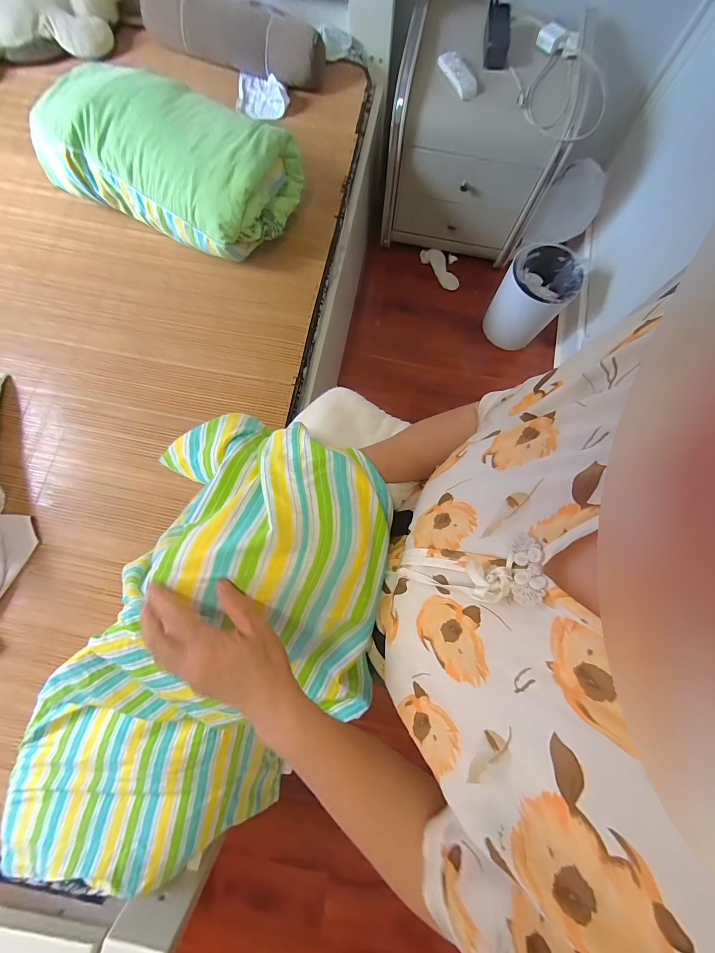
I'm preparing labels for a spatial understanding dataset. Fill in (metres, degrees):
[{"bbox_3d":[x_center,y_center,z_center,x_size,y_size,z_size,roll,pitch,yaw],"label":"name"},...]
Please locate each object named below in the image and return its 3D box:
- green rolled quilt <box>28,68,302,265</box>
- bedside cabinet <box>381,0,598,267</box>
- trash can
[{"bbox_3d":[-0.418,-0.711,0.719,0.511,0.158,0.277,26,79,4],"label":"green rolled quilt"},{"bbox_3d":[0.381,-1.050,1.050,0.489,0.444,0.390,18,79,3],"label":"bedside cabinet"},{"bbox_3d":[0.560,-0.570,1.108,0.205,0.281,0.221,0,79,-1],"label":"trash can"}]

